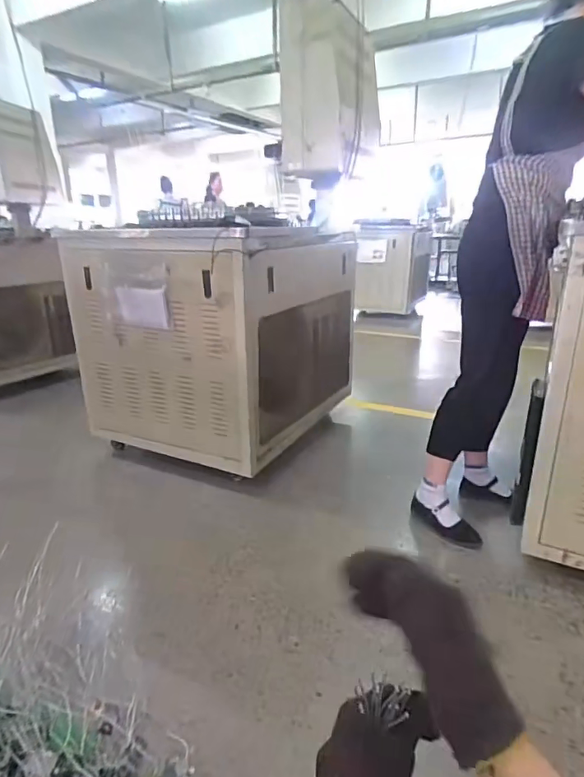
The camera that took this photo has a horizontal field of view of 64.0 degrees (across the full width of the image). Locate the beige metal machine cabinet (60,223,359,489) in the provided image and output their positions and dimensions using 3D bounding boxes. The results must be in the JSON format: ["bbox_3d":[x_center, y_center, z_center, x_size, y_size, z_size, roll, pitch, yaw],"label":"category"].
[{"bbox_3d":[-0.266,-0.218,1.962,0.794,0.839,0.875,9,21,25],"label":"beige metal machine cabinet"}]

